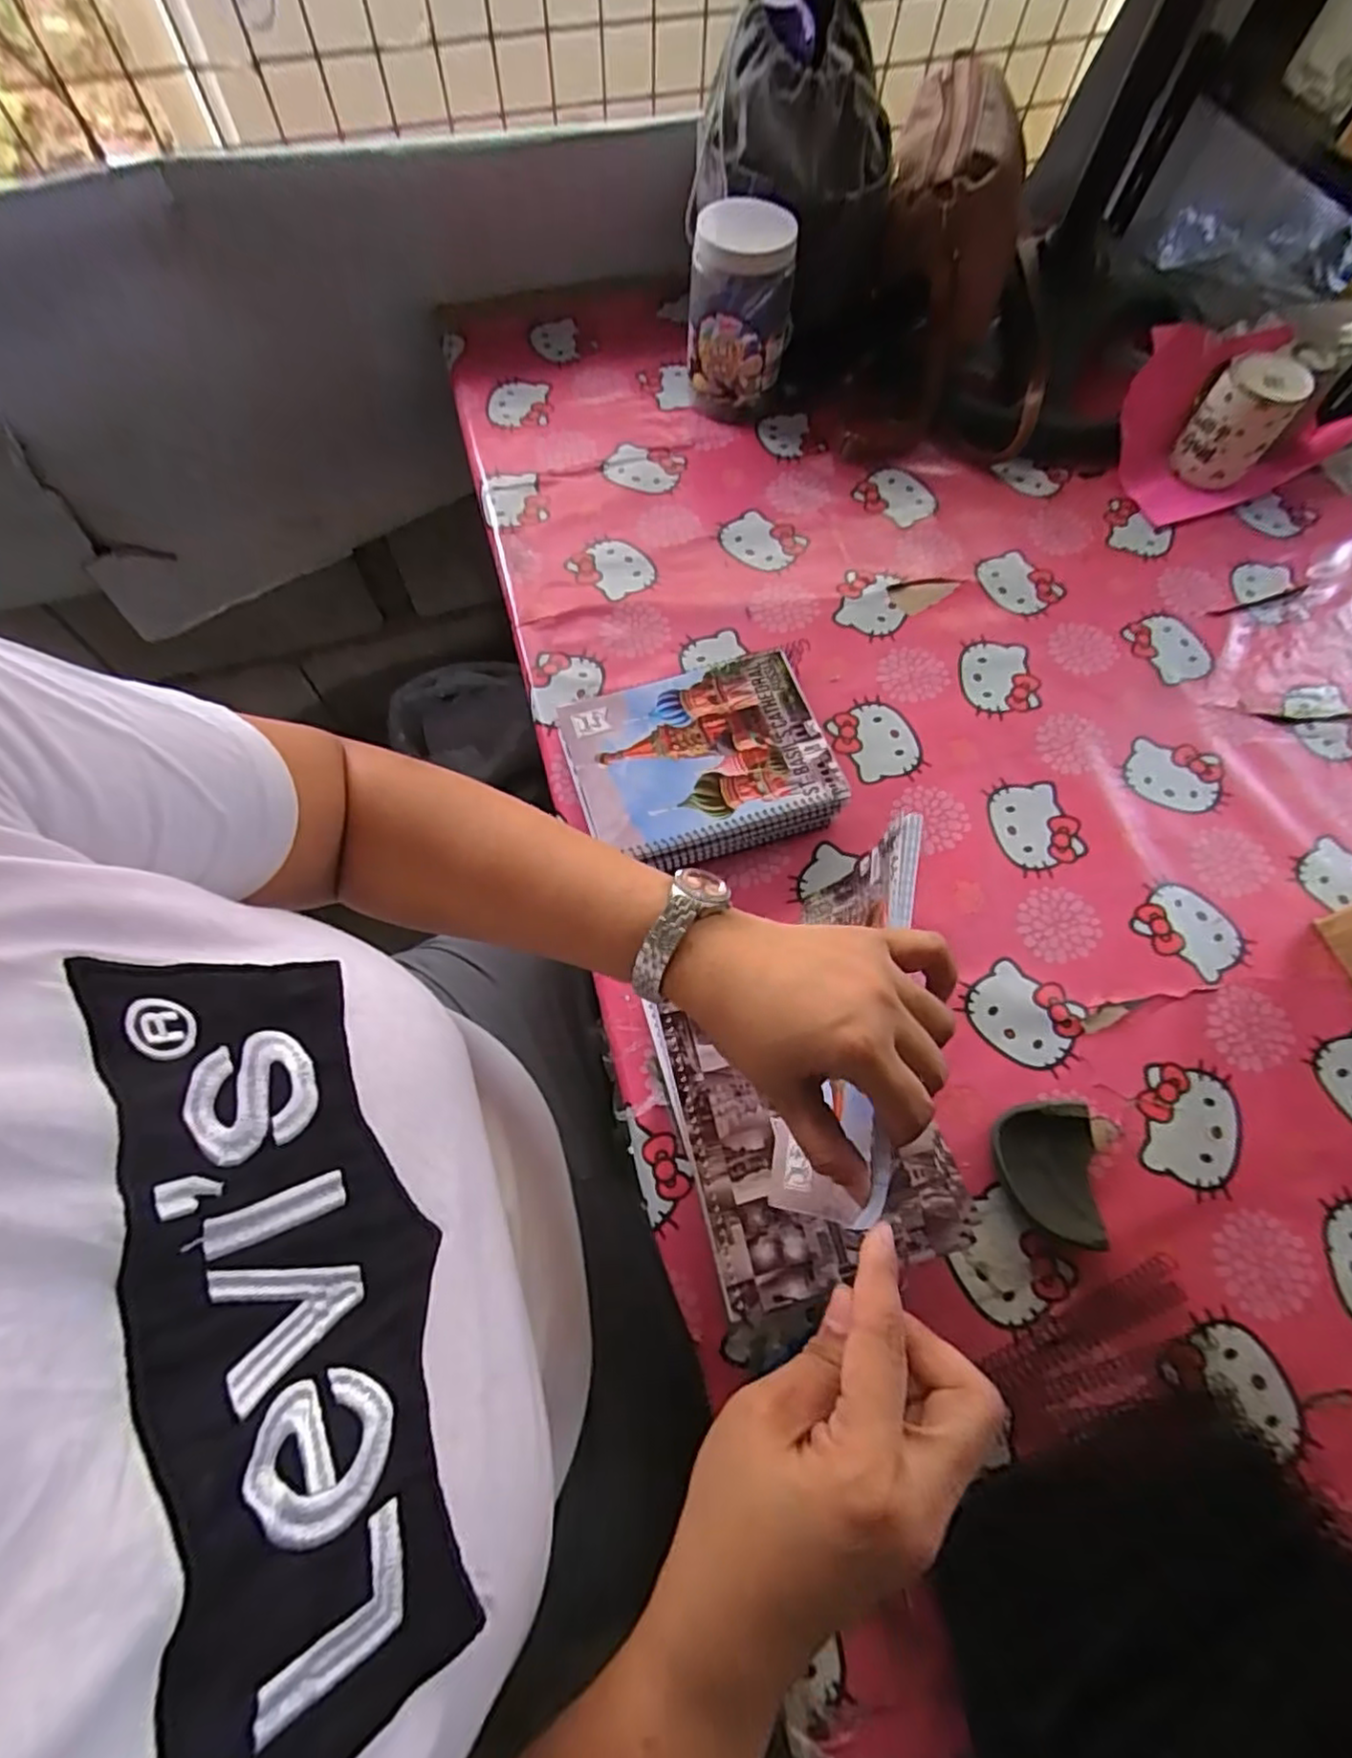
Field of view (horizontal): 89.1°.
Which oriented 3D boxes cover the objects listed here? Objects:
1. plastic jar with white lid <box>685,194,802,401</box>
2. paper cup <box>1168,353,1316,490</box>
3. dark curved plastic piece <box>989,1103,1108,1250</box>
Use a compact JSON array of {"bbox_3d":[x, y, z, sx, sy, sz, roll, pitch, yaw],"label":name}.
[{"bbox_3d":[0.067,-0.604,0.732,0.102,0.168,0.102,1,67,-1],"label":"plastic jar with white lid"},{"bbox_3d":[0.587,-0.477,0.721,0.082,0.100,0.081,38,71,13],"label":"paper cup"},{"bbox_3d":[0.250,0.198,0.470,0.061,0.029,0.086,8,67,2],"label":"dark curved plastic piece"}]

